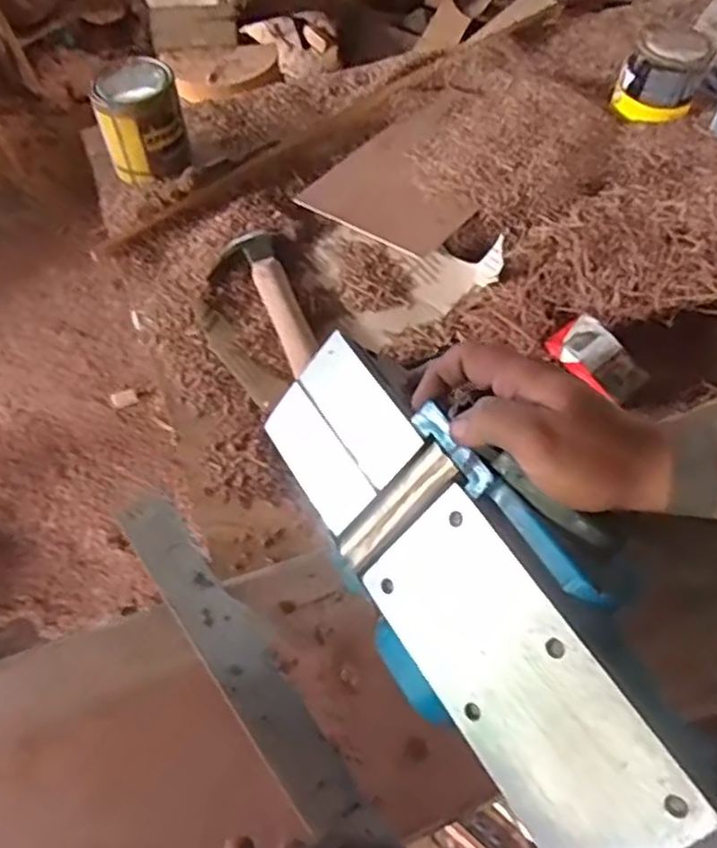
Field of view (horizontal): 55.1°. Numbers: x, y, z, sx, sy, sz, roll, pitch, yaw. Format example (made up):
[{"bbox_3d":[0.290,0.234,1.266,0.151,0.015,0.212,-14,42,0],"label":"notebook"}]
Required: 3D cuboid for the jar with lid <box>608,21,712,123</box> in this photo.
[{"bbox_3d":[0.399,-0.459,0.904,0.103,0.088,0.083,20,60,12],"label":"jar with lid"}]

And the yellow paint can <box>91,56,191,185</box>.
[{"bbox_3d":[-0.272,-0.378,0.862,0.096,0.111,0.095,0,58,0],"label":"yellow paint can"}]

